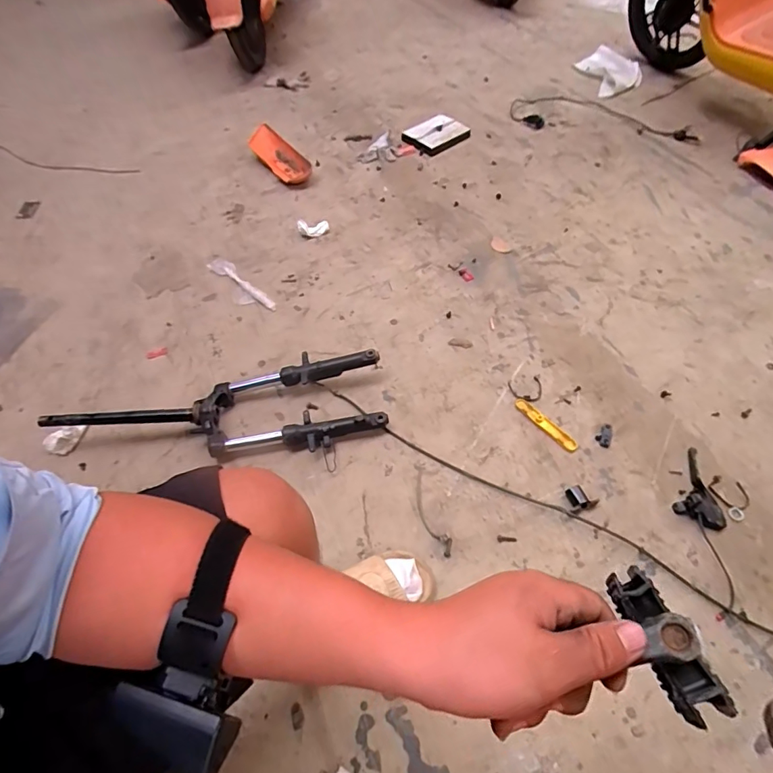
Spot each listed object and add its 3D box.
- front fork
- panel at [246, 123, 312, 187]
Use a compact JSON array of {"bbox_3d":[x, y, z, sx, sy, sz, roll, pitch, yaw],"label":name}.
[{"bbox_3d":[-0.351,0.043,1.000,0.690,0.084,0.212,-5,56,0],"label":"front fork"},{"bbox_3d":[-0.340,-0.731,1.467,0.103,0.037,0.268,-39,74,-6],"label":"panel"}]

